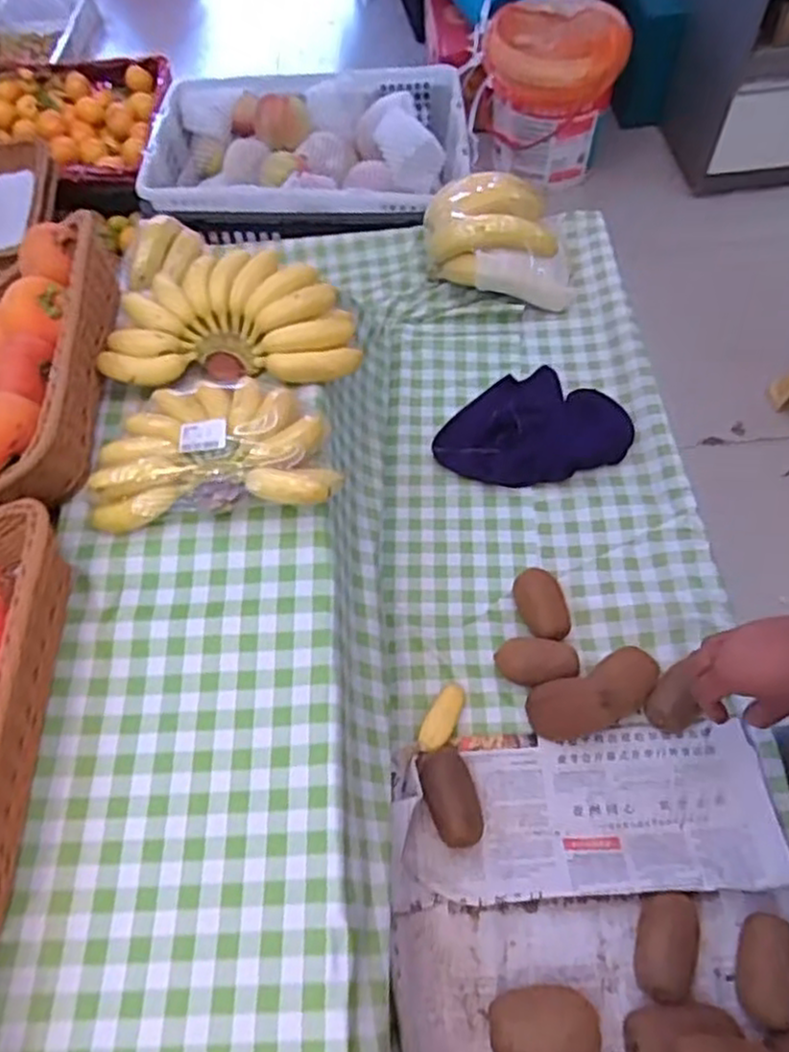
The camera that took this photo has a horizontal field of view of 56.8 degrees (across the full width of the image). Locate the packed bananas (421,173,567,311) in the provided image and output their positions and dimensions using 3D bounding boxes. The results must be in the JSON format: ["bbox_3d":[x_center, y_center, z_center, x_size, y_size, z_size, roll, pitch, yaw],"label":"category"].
[{"bbox_3d":[0.135,-0.375,0.955,0.193,0.119,0.139,3,59,5],"label":"packed bananas"}]

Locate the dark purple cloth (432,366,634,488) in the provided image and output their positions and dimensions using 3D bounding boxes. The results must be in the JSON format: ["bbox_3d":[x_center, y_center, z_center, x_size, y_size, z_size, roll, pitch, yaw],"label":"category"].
[{"bbox_3d":[0.151,-0.119,0.837,0.210,0.042,0.141,-14,59,-5],"label":"dark purple cloth"}]

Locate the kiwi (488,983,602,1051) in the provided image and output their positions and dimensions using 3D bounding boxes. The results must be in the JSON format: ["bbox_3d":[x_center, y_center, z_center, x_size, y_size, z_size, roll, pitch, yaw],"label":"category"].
[{"bbox_3d":[0.112,0.378,0.551,0.080,0.039,0.052,0,59,3],"label":"kiwi"}]

